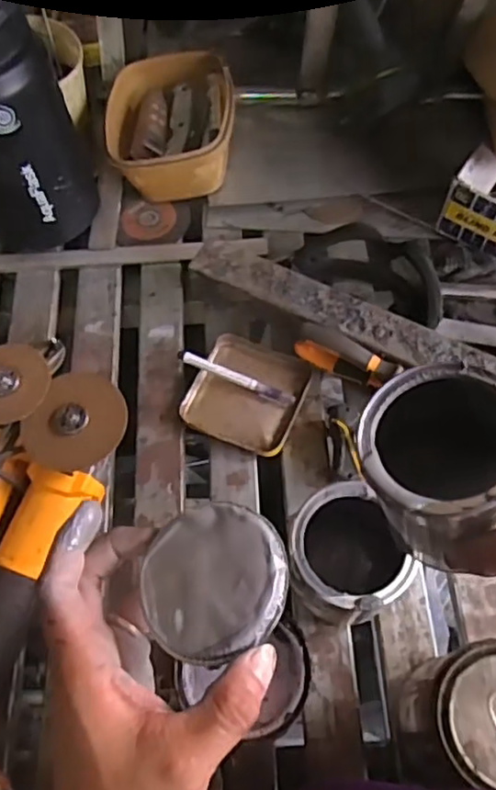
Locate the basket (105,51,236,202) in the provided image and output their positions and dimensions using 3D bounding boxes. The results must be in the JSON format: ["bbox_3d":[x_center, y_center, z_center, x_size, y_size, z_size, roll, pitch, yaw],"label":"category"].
[{"bbox_3d":[-0.096,-0.340,0.832,0.158,0.083,0.187,-2,63,0],"label":"basket"}]

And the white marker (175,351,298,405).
[{"bbox_3d":[-0.013,-0.019,0.696,0.134,0.017,0.015,21,65,12],"label":"white marker"}]

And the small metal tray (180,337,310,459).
[{"bbox_3d":[-0.001,-0.003,0.701,0.117,0.012,0.117,21,65,12],"label":"small metal tray"}]

